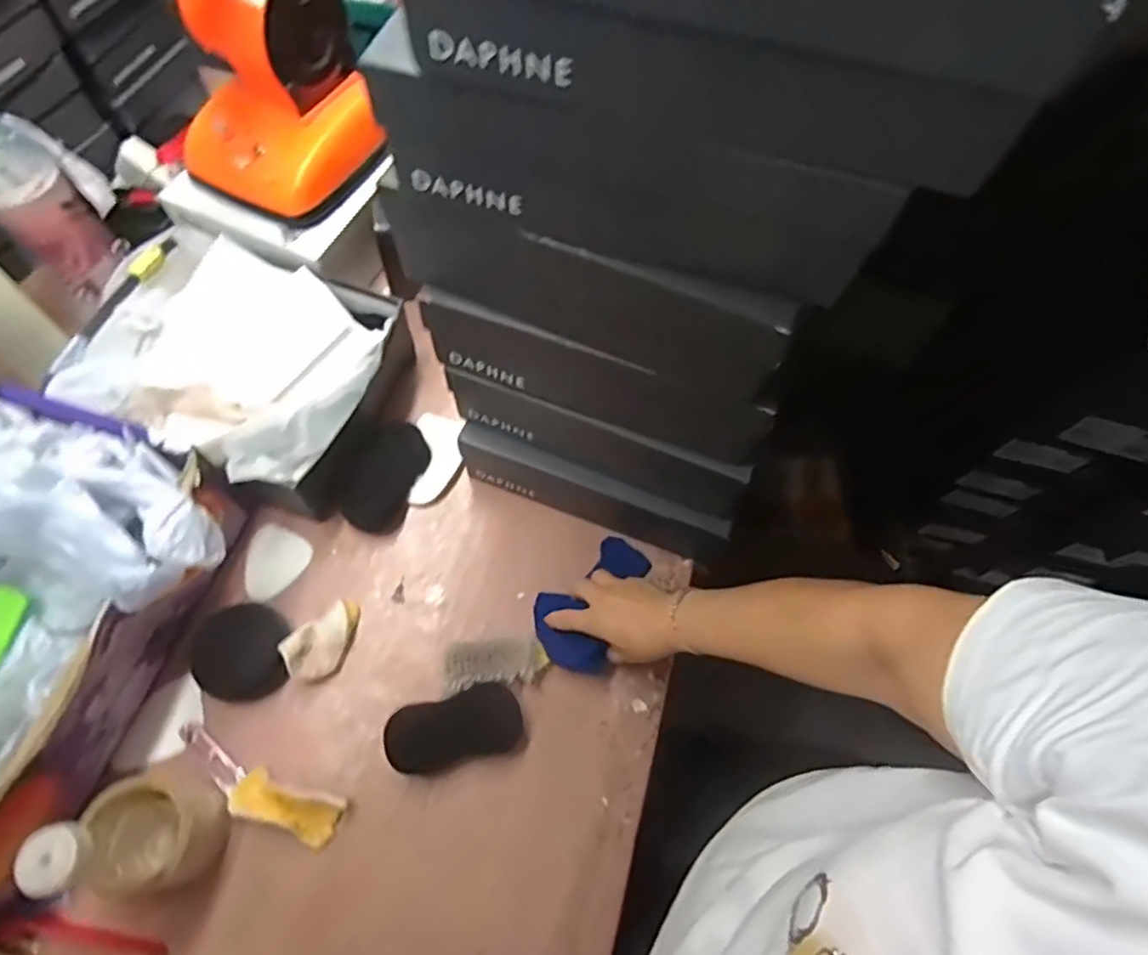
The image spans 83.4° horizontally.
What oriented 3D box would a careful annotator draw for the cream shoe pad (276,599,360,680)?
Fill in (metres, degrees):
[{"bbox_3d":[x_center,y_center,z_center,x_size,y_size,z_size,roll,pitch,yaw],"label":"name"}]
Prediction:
[{"bbox_3d":[-0.251,0.167,0.658,0.051,0.038,0.083,41,69,14],"label":"cream shoe pad"}]

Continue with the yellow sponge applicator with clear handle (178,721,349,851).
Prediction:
[{"bbox_3d":[-0.301,0.287,0.601,0.178,0.029,0.044,23,66,7],"label":"yellow sponge applicator with clear handle"}]

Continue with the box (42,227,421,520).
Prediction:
[{"bbox_3d":[-0.384,-0.129,0.746,0.322,0.119,0.269,23,66,7],"label":"box"}]

